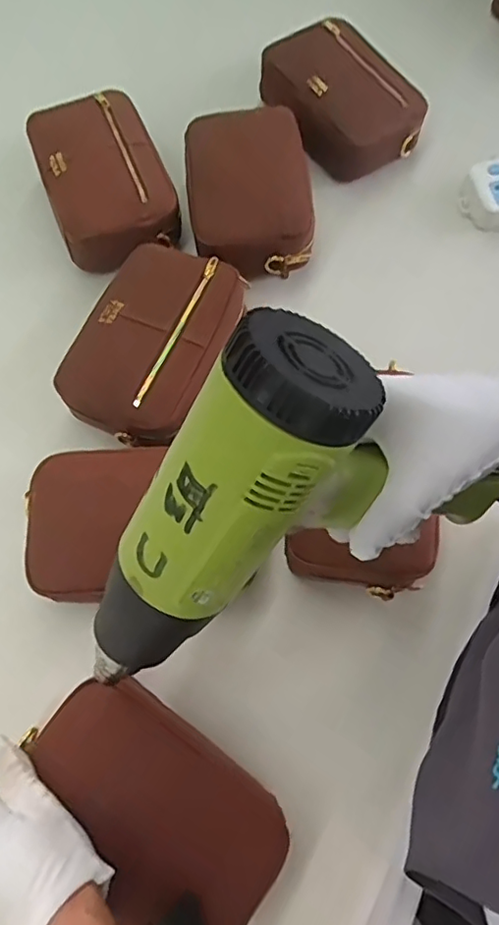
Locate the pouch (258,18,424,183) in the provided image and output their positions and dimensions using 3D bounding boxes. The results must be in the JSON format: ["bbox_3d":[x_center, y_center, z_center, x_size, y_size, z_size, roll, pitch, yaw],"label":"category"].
[{"bbox_3d":[0.105,-0.418,0.672,0.127,0.065,0.177,-31,72,-10],"label":"pouch"}]

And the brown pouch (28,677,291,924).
[{"bbox_3d":[-0.066,0.244,0.417,0.182,0.054,0.103,36,74,13],"label":"brown pouch"}]

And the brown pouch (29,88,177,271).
[{"bbox_3d":[-0.153,-0.300,0.621,0.125,0.060,0.185,-21,71,-7],"label":"brown pouch"}]

